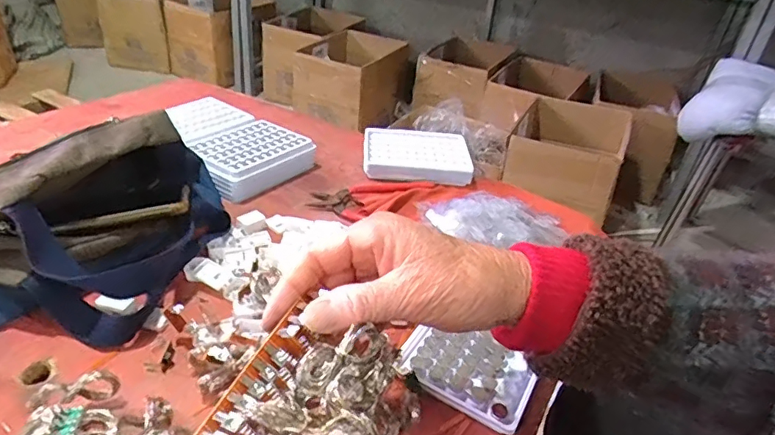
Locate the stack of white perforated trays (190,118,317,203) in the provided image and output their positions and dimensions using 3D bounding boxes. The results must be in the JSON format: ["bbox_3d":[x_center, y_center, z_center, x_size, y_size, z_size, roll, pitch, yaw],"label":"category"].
[{"bbox_3d":[-0.160,-0.068,0.595,0.104,0.033,0.129,22,36,21],"label":"stack of white perforated trays"}]

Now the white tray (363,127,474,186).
[{"bbox_3d":[0.035,-0.078,0.652,0.127,0.026,0.101,4,33,-5],"label":"white tray"}]

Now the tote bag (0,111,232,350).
[{"bbox_3d":[-0.236,-0.012,0.435,0.155,0.092,0.224,9,33,2],"label":"tote bag"}]

